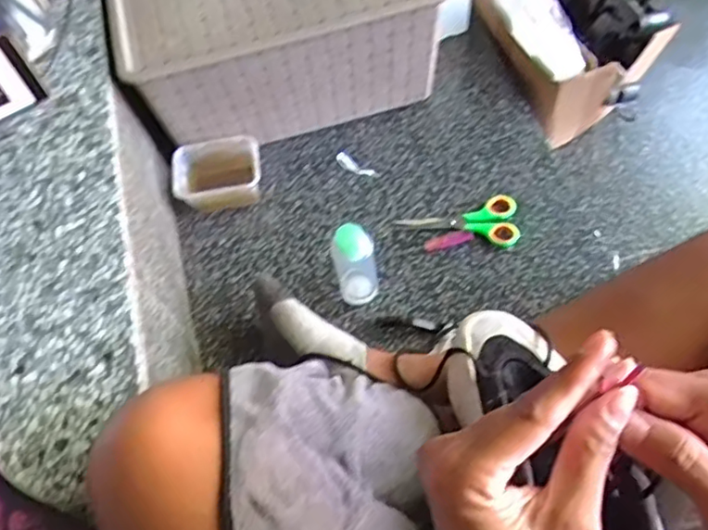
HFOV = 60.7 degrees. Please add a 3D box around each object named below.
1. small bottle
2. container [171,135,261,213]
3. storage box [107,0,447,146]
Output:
[{"bbox_3d":[0.002,-0.001,0.667,0.045,0.140,0.039,-8,64,2],"label":"small bottle"},{"bbox_3d":[-0.173,-0.111,0.784,0.109,0.060,0.080,-10,64,1],"label":"container"},{"bbox_3d":[-0.107,-0.343,0.809,0.383,0.158,0.306,-20,64,-4],"label":"storage box"}]

